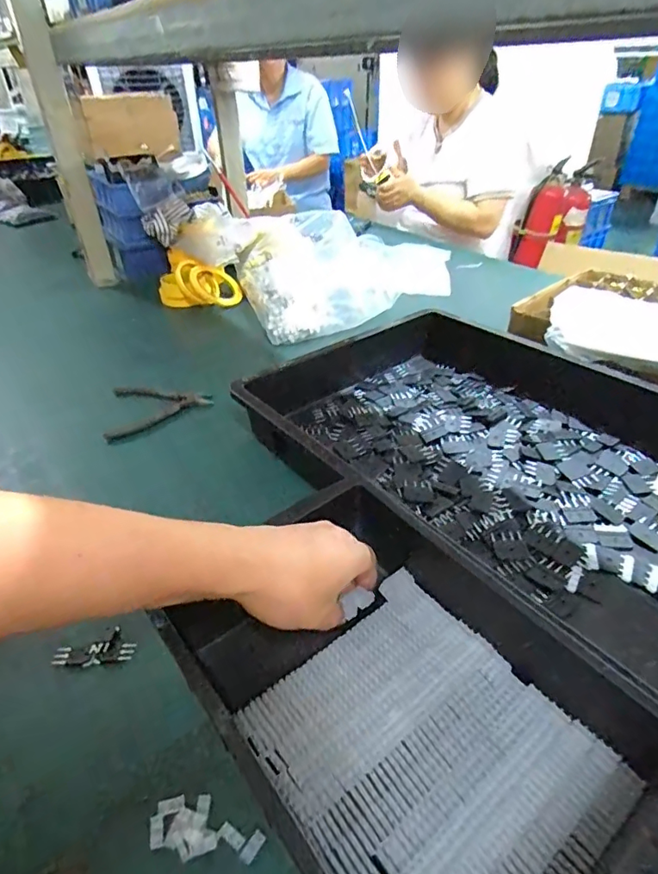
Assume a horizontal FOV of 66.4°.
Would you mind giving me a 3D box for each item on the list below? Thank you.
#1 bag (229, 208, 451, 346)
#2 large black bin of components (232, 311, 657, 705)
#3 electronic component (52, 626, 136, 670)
[{"bbox_3d":[0.054,-0.349,1.012,0.465,0.105,0.407,-13,38,-14],"label":"bag"},{"bbox_3d":[0.208,0.002,0.571,0.424,0.099,0.592,-32,47,-32],"label":"large black bin of components"},{"bbox_3d":[-0.187,0.168,0.401,0.062,0.007,0.029,-10,39,-11],"label":"electronic component"}]

